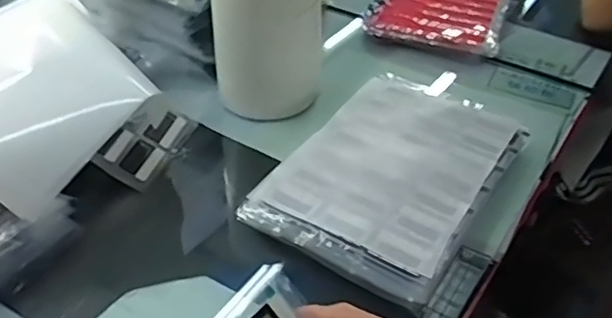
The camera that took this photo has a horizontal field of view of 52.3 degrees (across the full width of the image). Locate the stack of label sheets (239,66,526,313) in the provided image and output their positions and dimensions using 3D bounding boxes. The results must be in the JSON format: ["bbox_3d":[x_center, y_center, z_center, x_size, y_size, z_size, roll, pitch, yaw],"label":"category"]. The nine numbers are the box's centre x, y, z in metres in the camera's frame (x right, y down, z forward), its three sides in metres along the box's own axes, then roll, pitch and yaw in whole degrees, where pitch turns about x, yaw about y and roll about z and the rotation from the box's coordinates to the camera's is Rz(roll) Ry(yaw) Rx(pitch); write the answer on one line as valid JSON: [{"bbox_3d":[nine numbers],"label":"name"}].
[{"bbox_3d":[0.105,0.006,0.714,0.208,0.030,0.331,24,45,24],"label":"stack of label sheets"}]

